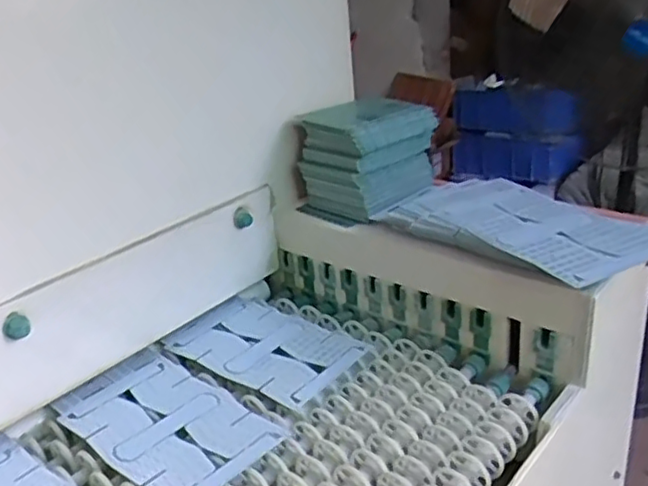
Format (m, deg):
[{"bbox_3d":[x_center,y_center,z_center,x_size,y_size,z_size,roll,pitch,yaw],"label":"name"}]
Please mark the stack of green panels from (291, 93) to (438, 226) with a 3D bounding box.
[{"bbox_3d":[0.055,-0.108,0.871,0.140,0.130,0.136,-26,32,-37],"label":"stack of green panels"}]

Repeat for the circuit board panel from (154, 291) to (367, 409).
[{"bbox_3d":[-0.066,0.114,0.775,0.218,0.013,0.145,16,30,35],"label":"circuit board panel"}]

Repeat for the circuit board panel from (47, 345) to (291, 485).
[{"bbox_3d":[-0.163,0.174,0.663,0.235,0.011,0.132,20,32,40],"label":"circuit board panel"}]

